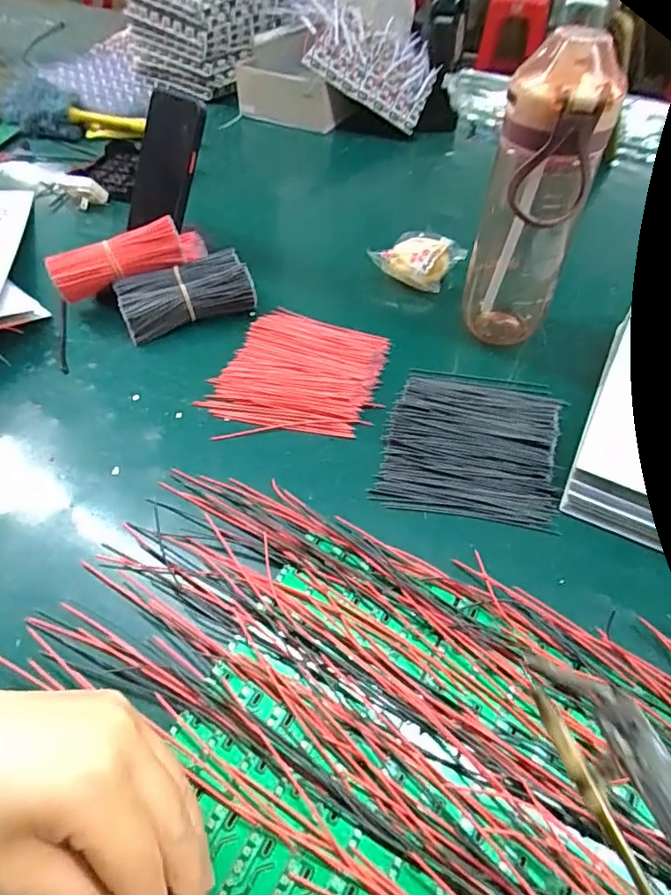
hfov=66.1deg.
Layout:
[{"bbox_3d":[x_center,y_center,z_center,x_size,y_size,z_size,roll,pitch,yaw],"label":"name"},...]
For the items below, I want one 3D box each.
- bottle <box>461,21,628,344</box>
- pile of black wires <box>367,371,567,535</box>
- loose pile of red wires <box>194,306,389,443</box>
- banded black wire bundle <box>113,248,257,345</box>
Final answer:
[{"bbox_3d":[0.147,-0.176,0.392,0.069,0.217,0.061,15,51,13],"label":"bottle"},{"bbox_3d":[0.103,-0.009,0.389,0.123,0.010,0.141,12,51,10],"label":"pile of black wires"},{"bbox_3d":[-0.030,-0.062,0.435,0.127,0.013,0.143,16,51,13],"label":"loose pile of red wires"},{"bbox_3d":[-0.138,-0.142,0.484,0.123,0.036,0.070,-20,52,-16],"label":"banded black wire bundle"}]

